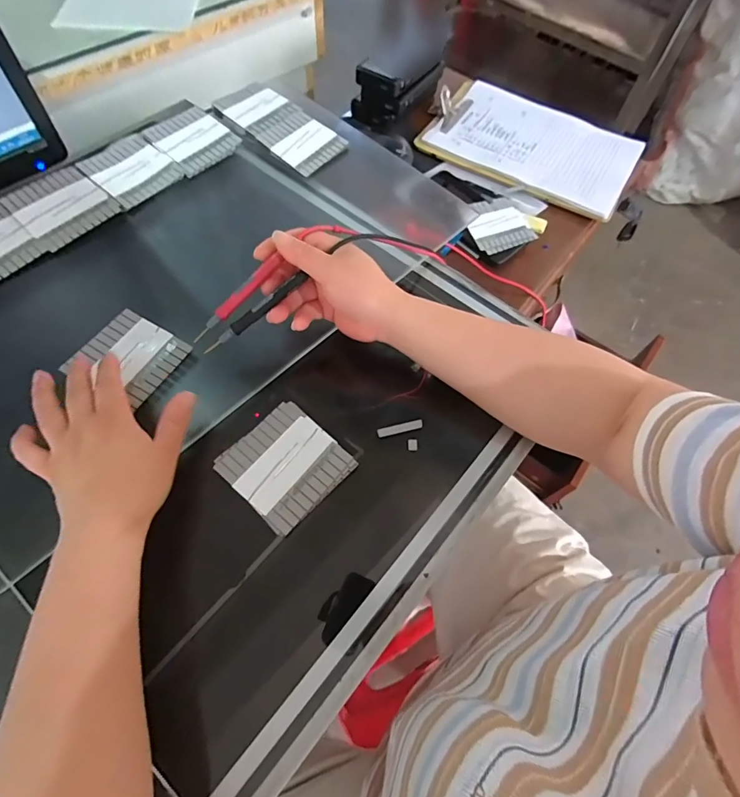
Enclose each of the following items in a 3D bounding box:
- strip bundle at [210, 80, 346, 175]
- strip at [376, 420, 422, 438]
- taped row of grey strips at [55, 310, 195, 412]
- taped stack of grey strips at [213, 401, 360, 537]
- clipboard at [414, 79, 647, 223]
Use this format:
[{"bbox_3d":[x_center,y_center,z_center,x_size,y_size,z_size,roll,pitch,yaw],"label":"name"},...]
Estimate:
[{"bbox_3d":[-0.106,-0.323,0.521,0.154,0.019,0.079,36,67,15],"label":"strip bundle"},{"bbox_3d":[0.025,0.025,0.365,0.039,0.004,0.007,-12,64,-9],"label":"strip"},{"bbox_3d":[-0.202,-0.036,0.371,0.074,0.008,0.069,27,64,11],"label":"taped row of grey strips"},{"bbox_3d":[-0.065,0.050,0.343,0.080,0.004,0.079,40,68,17],"label":"taped stack of grey strips"},{"bbox_3d":[0.254,-0.400,0.693,0.309,0.022,0.225,26,64,11],"label":"clipboard"}]

